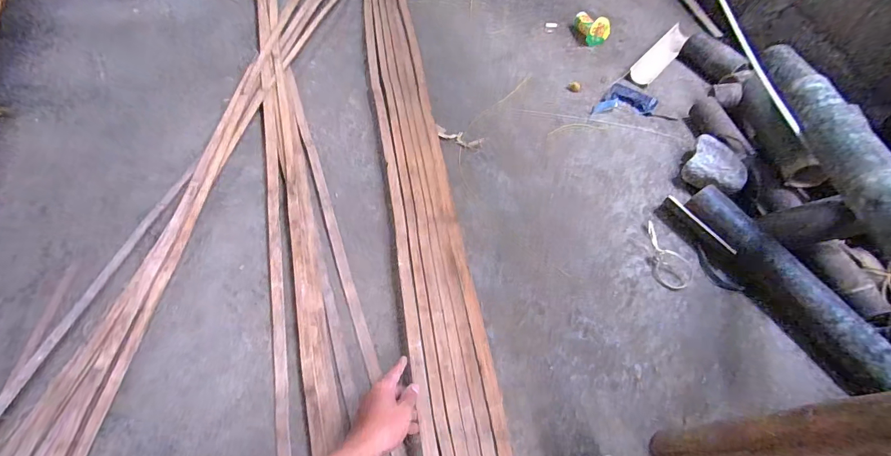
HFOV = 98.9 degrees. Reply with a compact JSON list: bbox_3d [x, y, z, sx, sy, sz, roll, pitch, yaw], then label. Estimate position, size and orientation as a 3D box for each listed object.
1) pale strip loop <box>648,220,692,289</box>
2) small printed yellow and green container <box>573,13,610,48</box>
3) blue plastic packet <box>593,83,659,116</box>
[{"bbox_3d":[0.436,0.050,0.736,0.064,0.022,0.143,8,60,1],"label":"pale strip loop"},{"bbox_3d":[0.416,-0.578,1.087,0.072,0.059,0.118,-14,62,-12],"label":"small printed yellow and green container"},{"bbox_3d":[0.450,-0.306,0.950,0.118,0.012,0.132,36,64,16],"label":"blue plastic packet"}]

